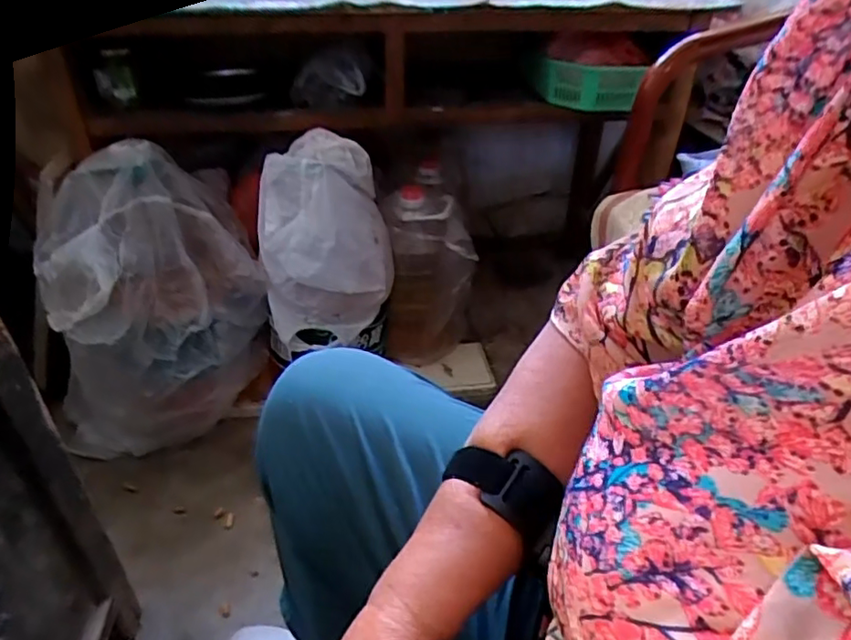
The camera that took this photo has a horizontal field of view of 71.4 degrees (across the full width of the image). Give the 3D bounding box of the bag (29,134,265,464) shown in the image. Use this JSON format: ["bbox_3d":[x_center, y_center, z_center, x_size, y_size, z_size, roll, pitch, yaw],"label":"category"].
[{"bbox_3d":[-0.449,-0.033,0.963,0.335,0.449,0.251,-14,41,-16],"label":"bag"}]

